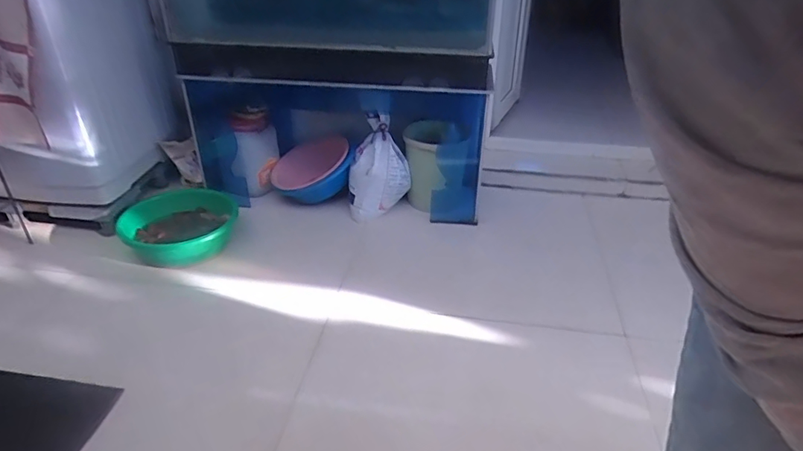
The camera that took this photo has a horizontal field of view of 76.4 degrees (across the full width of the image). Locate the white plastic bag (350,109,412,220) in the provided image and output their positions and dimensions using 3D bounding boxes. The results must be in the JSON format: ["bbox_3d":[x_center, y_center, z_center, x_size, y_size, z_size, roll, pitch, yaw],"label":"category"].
[{"bbox_3d":[-0.080,-0.207,1.815,0.221,0.329,0.160,-2,31,-4],"label":"white plastic bag"}]

